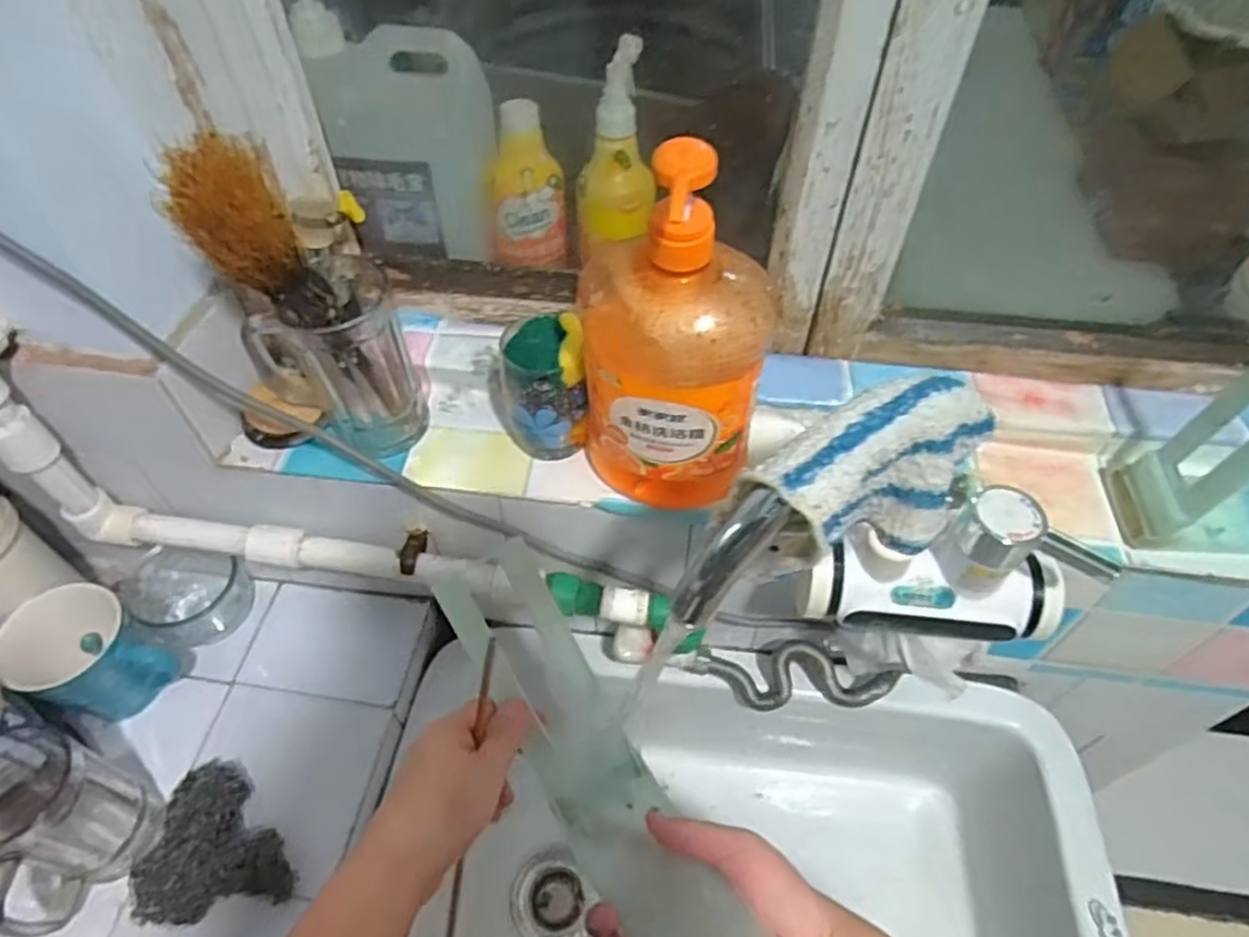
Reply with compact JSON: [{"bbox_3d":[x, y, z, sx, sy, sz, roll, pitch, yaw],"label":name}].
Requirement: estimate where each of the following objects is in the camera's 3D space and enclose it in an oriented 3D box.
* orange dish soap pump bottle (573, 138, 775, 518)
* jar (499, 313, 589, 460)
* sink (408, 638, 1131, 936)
[{"bbox_3d":[0.030,-0.068,0.470,0.120,0.266,0.070,1,52,1],"label":"orange dish soap pump bottle"},{"bbox_3d":[-0.059,-0.058,0.554,0.058,0.116,0.058,0,52,0],"label":"jar"},{"bbox_3d":[0.104,0.392,0.685,0.579,0.238,0.397,-2,52,-2],"label":"sink"}]

